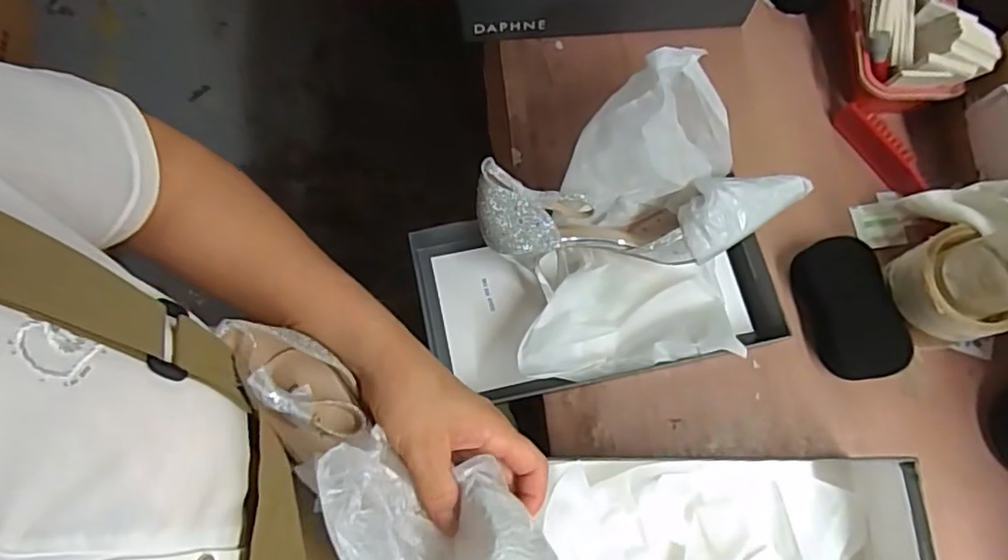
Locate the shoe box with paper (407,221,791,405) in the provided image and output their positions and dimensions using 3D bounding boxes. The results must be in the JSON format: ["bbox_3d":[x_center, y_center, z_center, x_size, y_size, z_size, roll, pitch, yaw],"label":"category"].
[{"bbox_3d":[0.075,0.016,0.556,0.289,0.058,0.142,-10,73,-2],"label":"shoe box with paper"}]

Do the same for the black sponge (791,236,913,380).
[{"bbox_3d":[0.303,0.025,0.555,0.069,0.047,0.121,-14,73,-3],"label":"black sponge"}]

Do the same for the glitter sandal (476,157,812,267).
[{"bbox_3d":[0.114,-0.048,0.542,0.265,0.080,0.068,0,73,1],"label":"glitter sandal"}]

